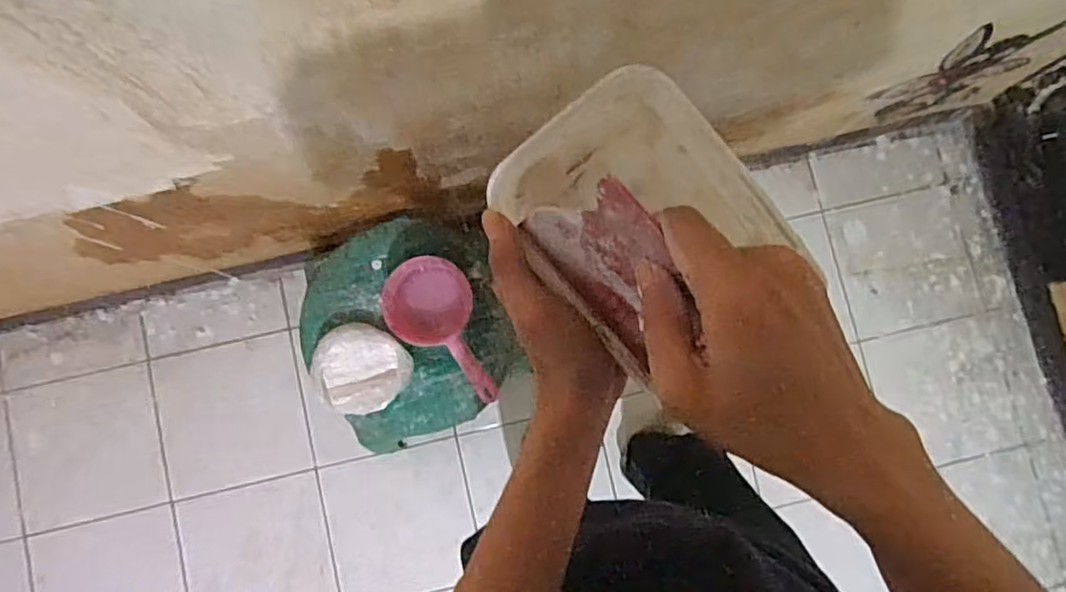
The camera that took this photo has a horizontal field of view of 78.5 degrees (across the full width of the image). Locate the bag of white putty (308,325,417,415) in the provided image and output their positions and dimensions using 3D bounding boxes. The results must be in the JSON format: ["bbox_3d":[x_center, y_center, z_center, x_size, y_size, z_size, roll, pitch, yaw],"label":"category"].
[{"bbox_3d":[-0.295,0.123,1.108,0.152,0.042,0.149,39,84,3],"label":"bag of white putty"}]

